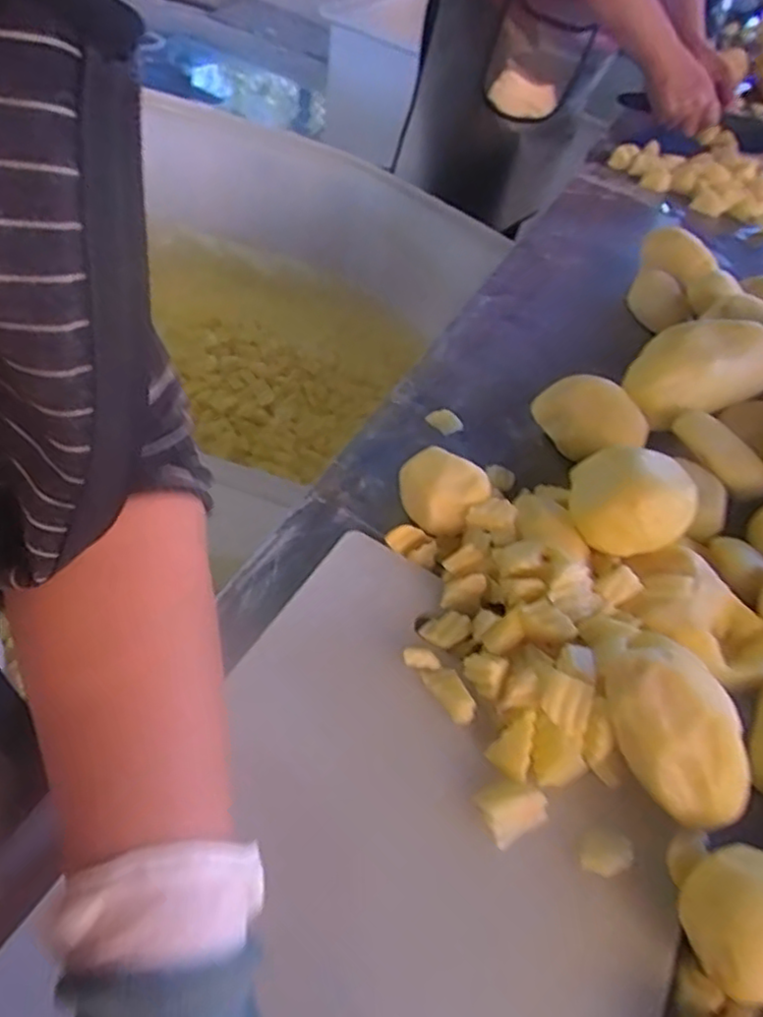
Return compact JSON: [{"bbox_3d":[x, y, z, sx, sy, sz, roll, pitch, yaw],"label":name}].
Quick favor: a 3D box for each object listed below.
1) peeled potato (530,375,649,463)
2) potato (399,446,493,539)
[{"bbox_3d":[0.161,-0.067,0.538,0.059,0.046,0.085,-23,56,-26],"label":"peeled potato"},{"bbox_3d":[0.043,-0.011,0.464,0.050,0.044,0.052,6,50,-7],"label":"potato"}]

